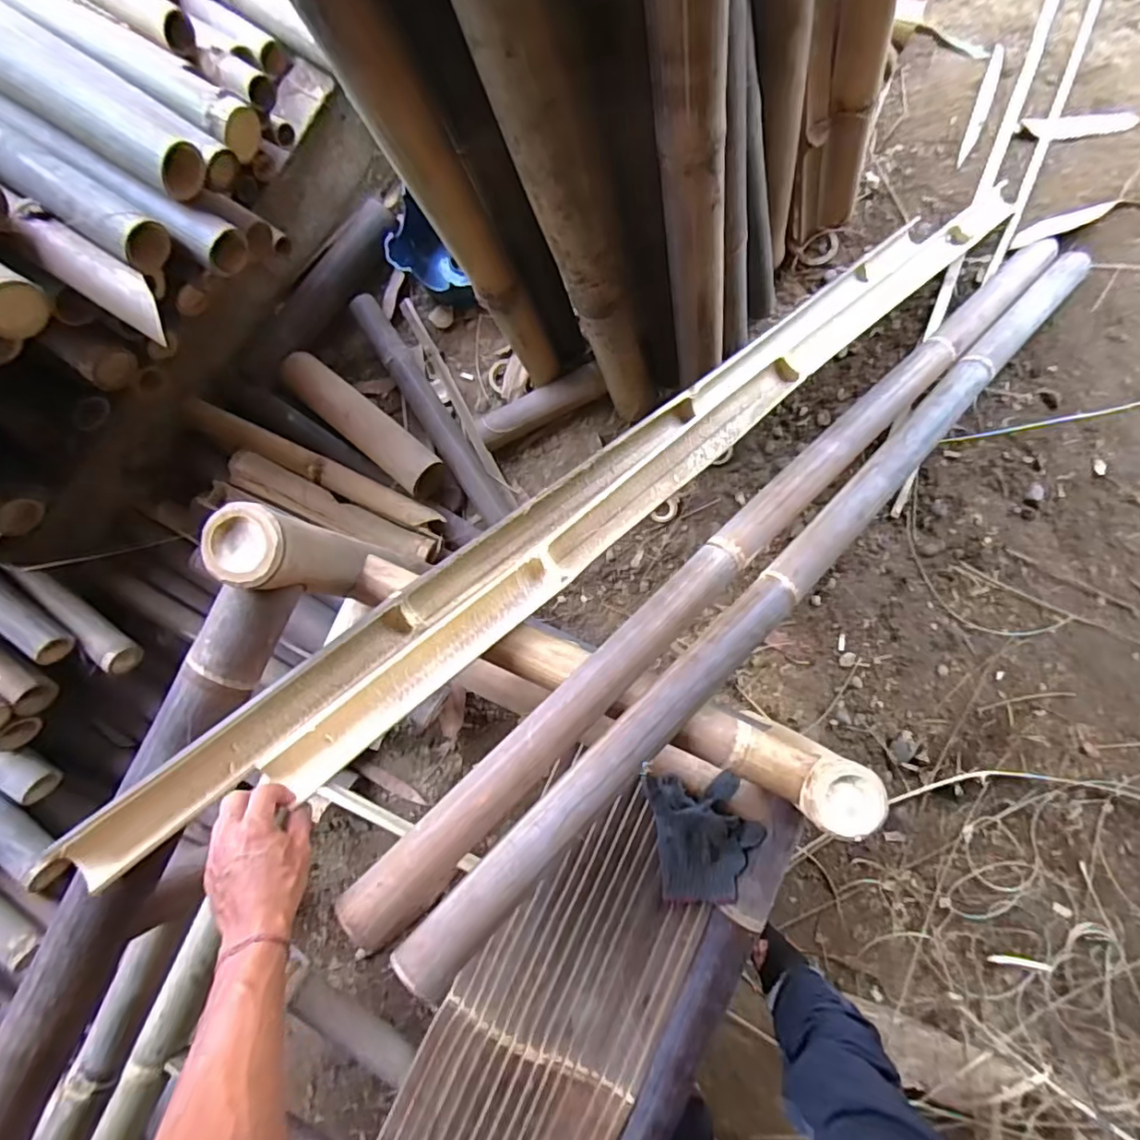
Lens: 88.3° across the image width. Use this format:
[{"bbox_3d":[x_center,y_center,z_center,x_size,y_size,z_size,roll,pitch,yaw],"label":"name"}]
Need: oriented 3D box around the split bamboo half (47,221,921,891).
[{"bbox_3d":[0.060,-0.161,0.806,1.404,0.069,0.083,-39,82,-22],"label":"split bamboo half"}]

